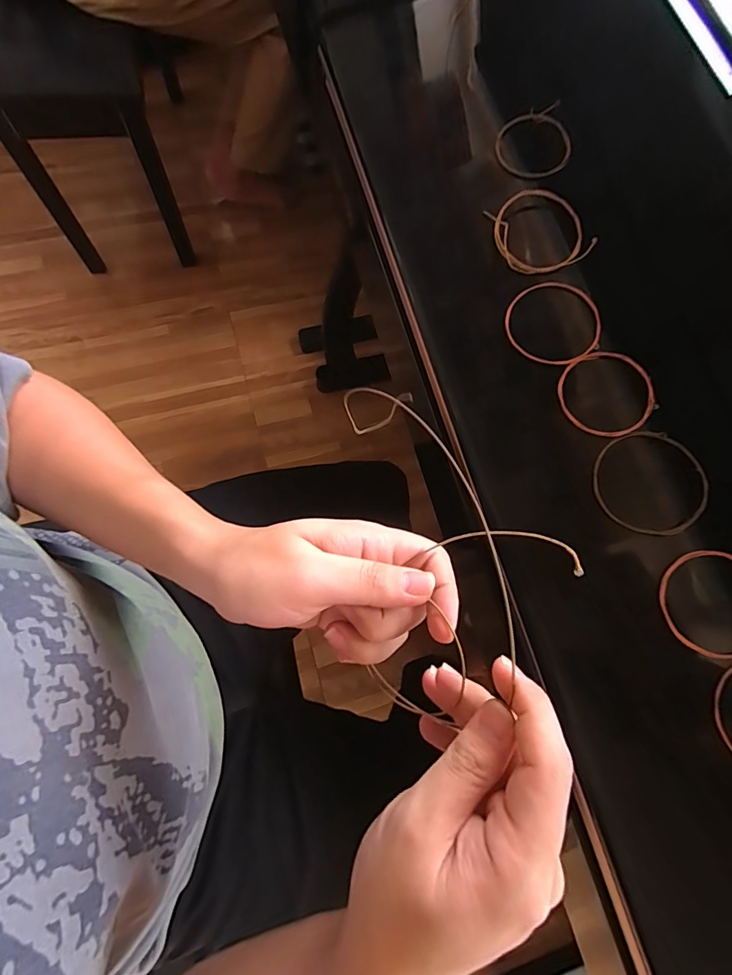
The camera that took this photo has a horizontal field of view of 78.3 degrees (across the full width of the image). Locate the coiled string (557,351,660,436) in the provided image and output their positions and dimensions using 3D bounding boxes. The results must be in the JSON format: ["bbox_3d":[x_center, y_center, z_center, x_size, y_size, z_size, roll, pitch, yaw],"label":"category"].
[{"bbox_3d":[0.184,-0.072,0.342,0.069,0.007,0.068,-2,77,8],"label":"coiled string"}]

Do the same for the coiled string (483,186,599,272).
[{"bbox_3d":[0.145,-0.216,0.382,0.080,0.019,0.075,1,74,-5],"label":"coiled string"}]

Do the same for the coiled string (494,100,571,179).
[{"bbox_3d":[0.151,-0.312,0.409,0.064,0.011,0.066,-11,87,7],"label":"coiled string"}]

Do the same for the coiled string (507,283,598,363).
[{"bbox_3d":[0.152,-0.132,0.361,0.076,0.005,0.074,-33,74,-3],"label":"coiled string"}]

